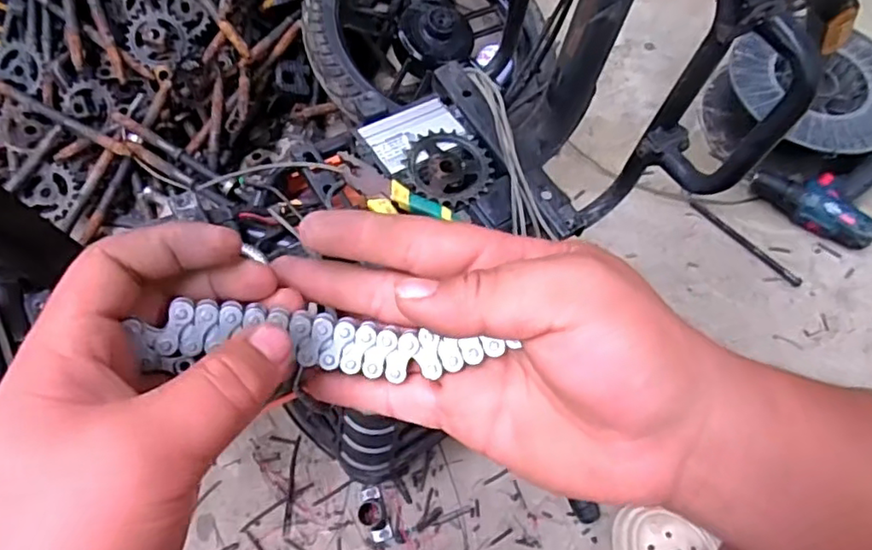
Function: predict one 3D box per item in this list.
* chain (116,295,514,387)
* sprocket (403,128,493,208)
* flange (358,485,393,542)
[{"bbox_3d":[-0.041,0.026,0.226,0.128,0.022,0.025,5,61,-5],"label":"chain"},{"bbox_3d":[0.013,-0.107,0.594,0.088,0.010,0.088,1,64,-2],"label":"sprocket"},{"bbox_3d":[-0.076,0.288,0.728,0.034,0.014,0.062,-14,63,-10],"label":"flange"}]

